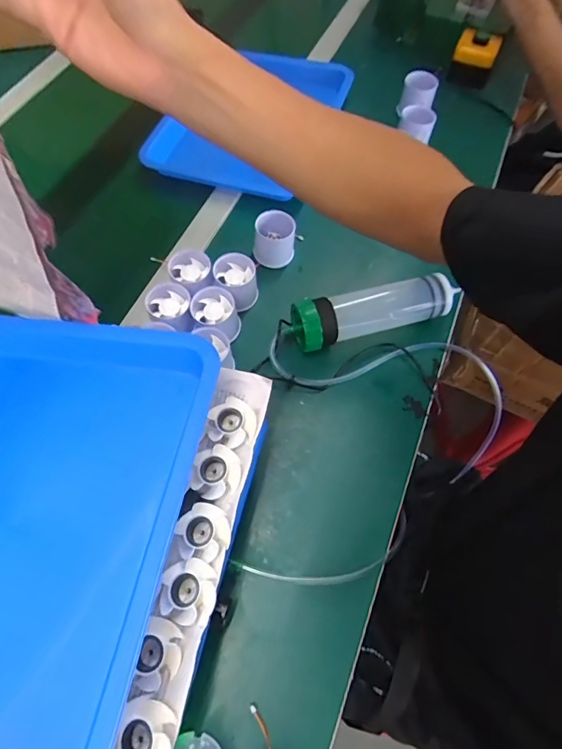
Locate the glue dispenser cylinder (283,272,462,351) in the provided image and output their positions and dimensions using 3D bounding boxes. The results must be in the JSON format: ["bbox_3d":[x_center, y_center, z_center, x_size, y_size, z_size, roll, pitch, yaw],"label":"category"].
[{"bbox_3d":[0.111,-0.081,0.528,0.213,0.059,0.062,-17,65,-9],"label":"glue dispenser cylinder"}]

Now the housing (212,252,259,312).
[{"bbox_3d":[-0.056,-0.114,0.543,0.052,0.051,0.062,-11,64,-6],"label":"housing"}]

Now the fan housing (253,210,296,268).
[{"bbox_3d":[-0.009,-0.179,0.578,0.053,0.066,0.047,7,63,3],"label":"fan housing"}]

